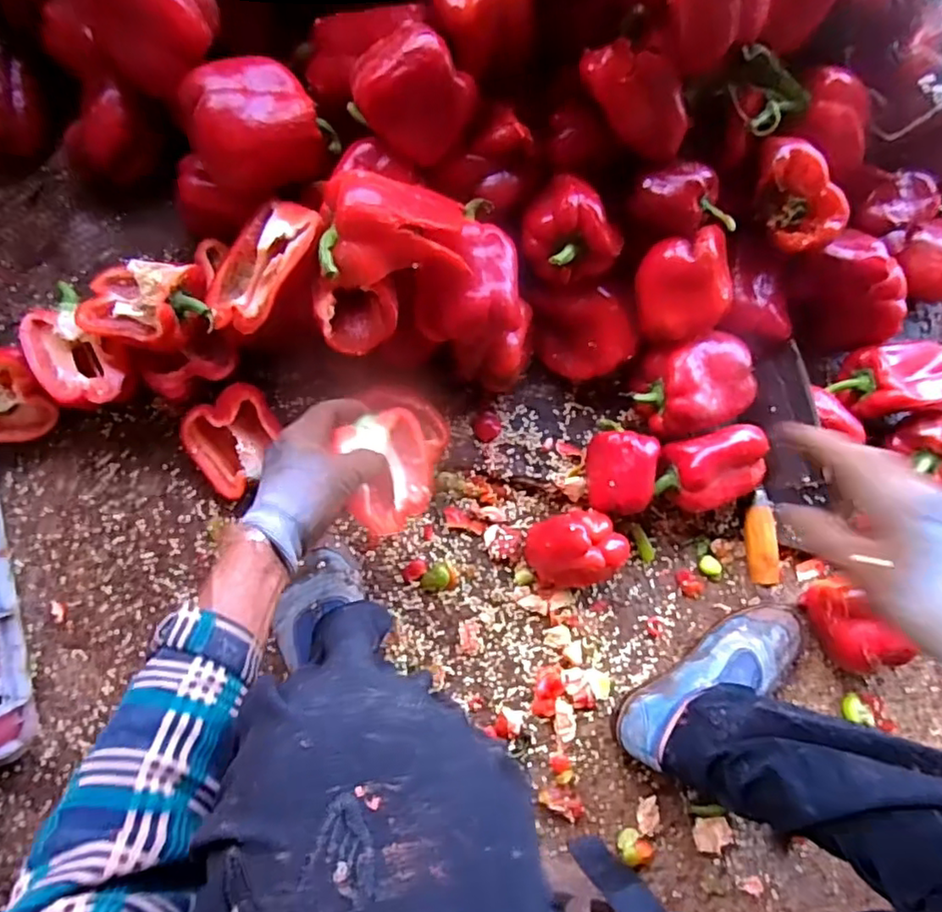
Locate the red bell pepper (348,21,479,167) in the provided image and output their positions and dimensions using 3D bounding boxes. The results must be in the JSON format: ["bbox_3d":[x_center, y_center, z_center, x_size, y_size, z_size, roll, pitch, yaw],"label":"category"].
[{"bbox_3d":[-0.048,-0.295,0.509,0.092,0.066,0.081,38,81,-4],"label":"red bell pepper"}]

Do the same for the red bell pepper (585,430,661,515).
[{"bbox_3d":[0.157,0.019,0.647,0.067,0.078,0.084,5,85,-8],"label":"red bell pepper"}]

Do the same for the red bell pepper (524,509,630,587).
[{"bbox_3d":[0.106,0.093,0.640,0.091,0.081,0.076,-20,89,-10],"label":"red bell pepper"}]

